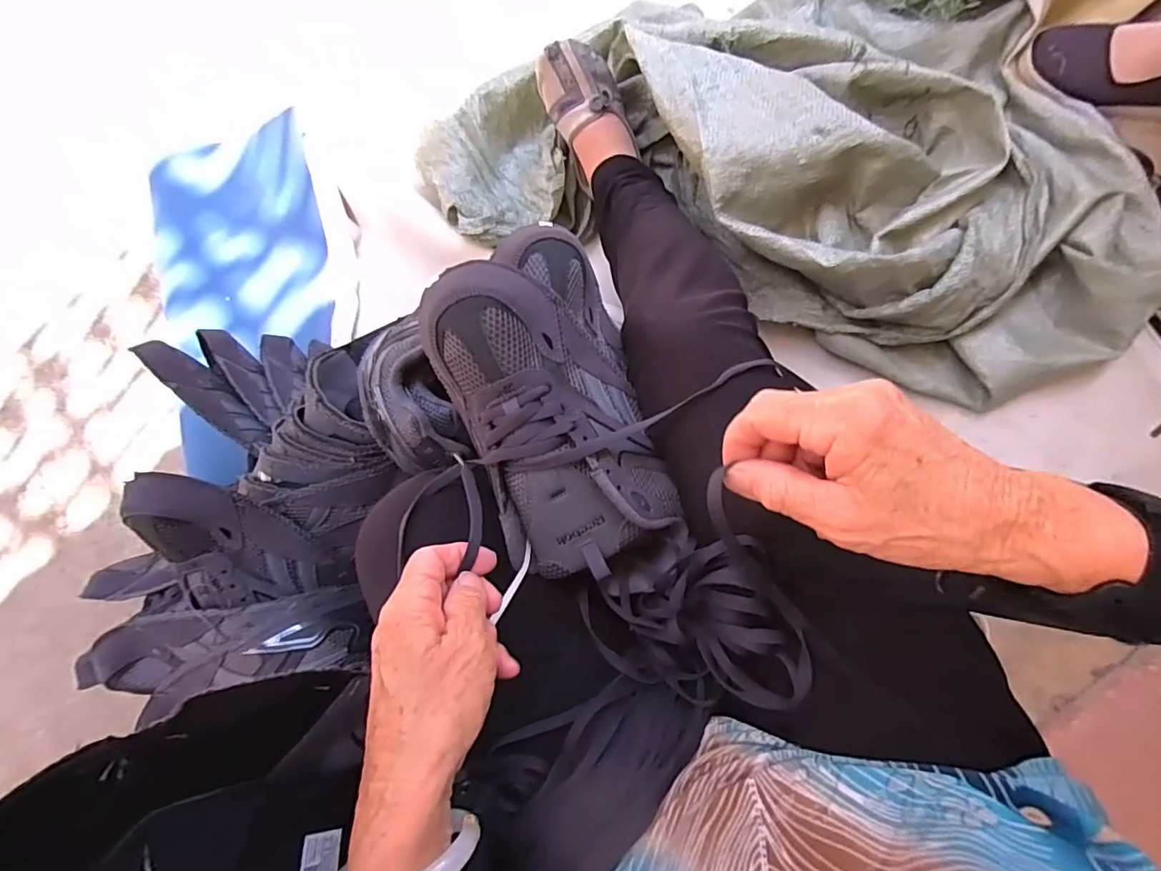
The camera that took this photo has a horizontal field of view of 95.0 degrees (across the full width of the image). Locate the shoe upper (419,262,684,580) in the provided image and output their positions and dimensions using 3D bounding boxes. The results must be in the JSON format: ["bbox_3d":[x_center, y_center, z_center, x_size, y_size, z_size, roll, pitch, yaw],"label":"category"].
[{"bbox_3d":[-0.020,-0.014,0.345,0.107,0.069,0.198,-24,85,5],"label":"shoe upper"}]

